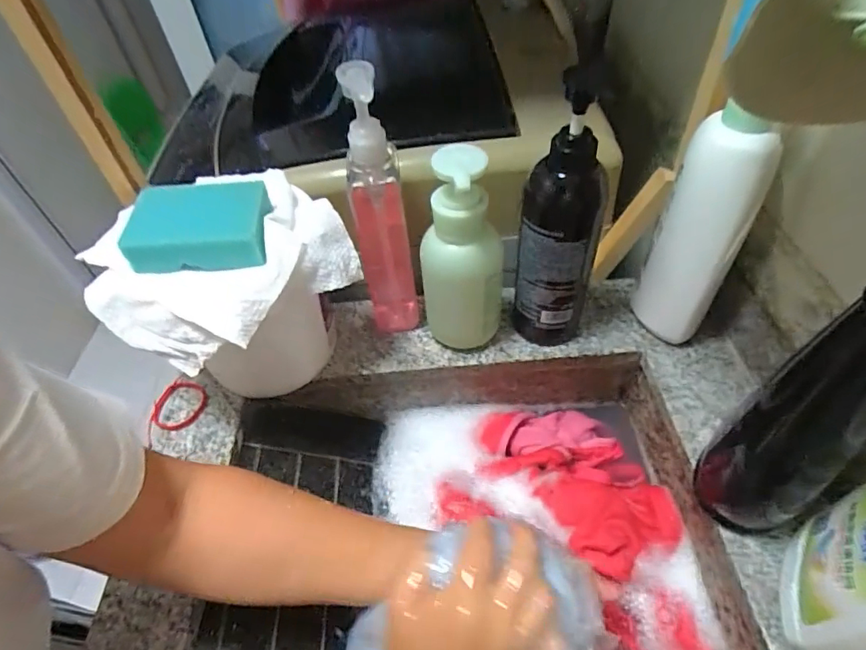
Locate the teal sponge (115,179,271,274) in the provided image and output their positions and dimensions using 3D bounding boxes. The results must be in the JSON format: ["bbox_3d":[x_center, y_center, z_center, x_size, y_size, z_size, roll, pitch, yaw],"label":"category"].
[{"bbox_3d":[-0.181,-0.078,0.381,0.099,0.034,0.064,-5,49,1],"label":"teal sponge"}]

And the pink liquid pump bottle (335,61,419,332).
[{"bbox_3d":[-0.051,-0.100,0.445,0.047,0.258,0.074,-14,50,-6],"label":"pink liquid pump bottle"}]

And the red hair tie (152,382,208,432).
[{"bbox_3d":[-0.248,0.079,0.476,0.050,0.010,0.053,-3,49,3],"label":"red hair tie"}]

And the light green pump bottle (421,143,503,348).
[{"bbox_3d":[0.022,-0.053,0.438,0.058,0.199,0.064,-20,51,-12],"label":"light green pump bottle"}]

